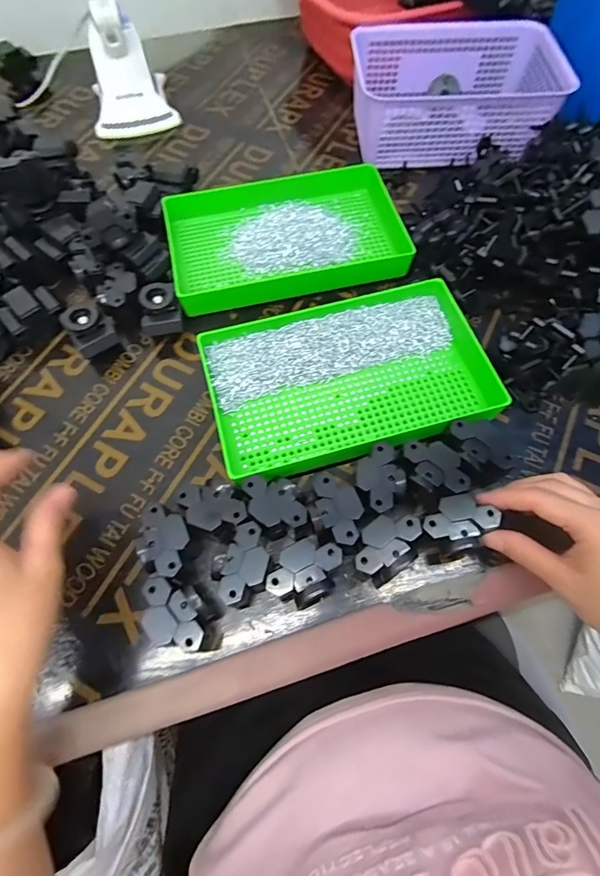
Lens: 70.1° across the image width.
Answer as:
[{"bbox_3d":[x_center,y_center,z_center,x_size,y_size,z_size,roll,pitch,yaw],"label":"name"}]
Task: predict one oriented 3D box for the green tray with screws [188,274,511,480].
[{"bbox_3d":[0.044,-0.058,0.394,0.252,0.035,0.156,-15,66,-7],"label":"green tray with screws"}]

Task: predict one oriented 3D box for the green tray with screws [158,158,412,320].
[{"bbox_3d":[-0.016,-0.234,0.480,0.256,0.033,0.180,-11,66,-5],"label":"green tray with screws"}]

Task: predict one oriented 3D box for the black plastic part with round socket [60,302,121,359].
[{"bbox_3d":[-0.203,-0.103,0.419,0.038,0.039,0.044,-38,71,-16],"label":"black plastic part with round socket"}]

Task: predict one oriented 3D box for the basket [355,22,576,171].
[{"bbox_3d":[0.187,-0.427,0.537,0.245,0.084,0.183,5,65,2],"label":"basket"}]

